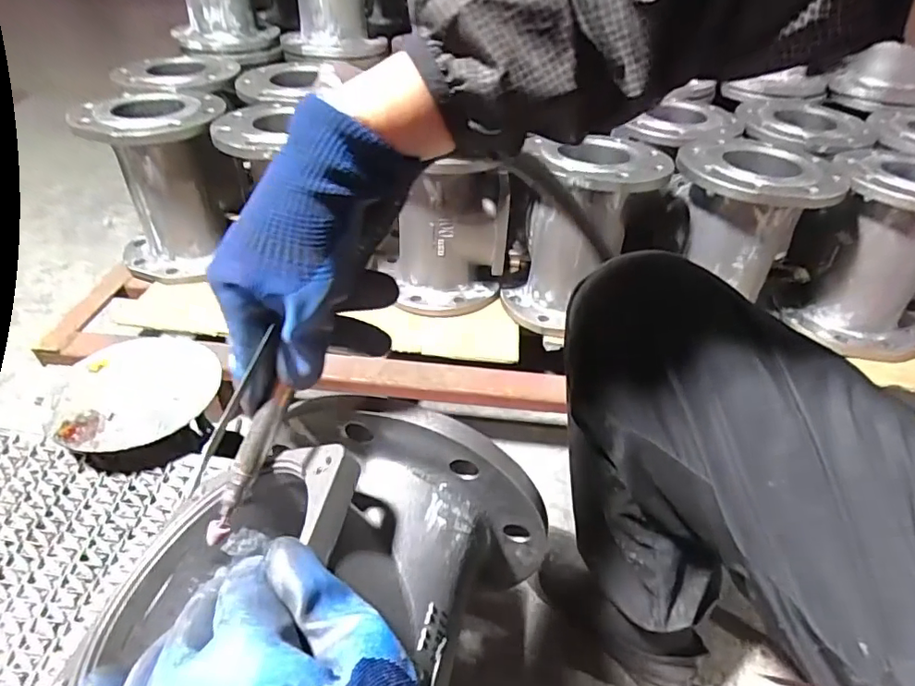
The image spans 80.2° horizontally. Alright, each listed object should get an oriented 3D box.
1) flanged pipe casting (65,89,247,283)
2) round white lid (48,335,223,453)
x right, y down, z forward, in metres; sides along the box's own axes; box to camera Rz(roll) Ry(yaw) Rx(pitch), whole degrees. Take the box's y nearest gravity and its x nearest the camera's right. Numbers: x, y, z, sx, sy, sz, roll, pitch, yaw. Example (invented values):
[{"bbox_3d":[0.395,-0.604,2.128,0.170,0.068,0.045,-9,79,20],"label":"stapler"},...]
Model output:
[{"bbox_3d":[-0.455,-0.252,0.875,0.199,0.239,0.183,-15,43,-21],"label":"flanged pipe casting"},{"bbox_3d":[-0.341,0.046,0.577,0.157,0.011,0.158,2,39,-1],"label":"round white lid"}]

